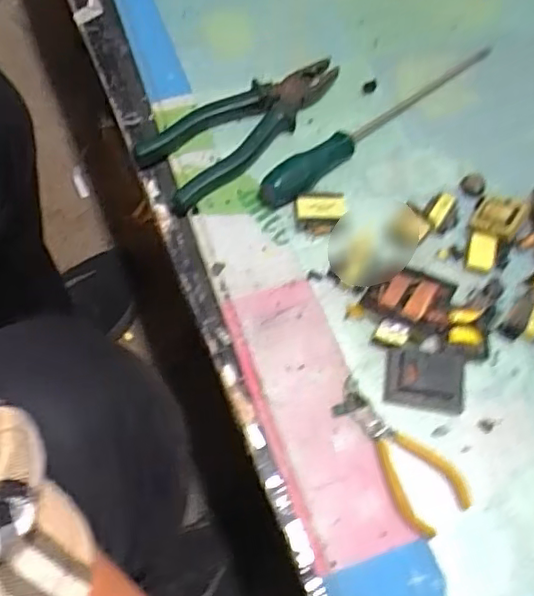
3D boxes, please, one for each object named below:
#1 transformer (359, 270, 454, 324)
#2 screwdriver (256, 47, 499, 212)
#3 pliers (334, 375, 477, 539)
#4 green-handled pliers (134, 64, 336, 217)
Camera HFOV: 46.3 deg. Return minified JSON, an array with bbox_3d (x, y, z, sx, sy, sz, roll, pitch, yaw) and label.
[{"bbox_3d":[0.107,0.002,0.478,0.060,0.025,0.037,19,65,6],"label":"transformer"},{"bbox_3d":[0.113,-0.163,0.558,0.289,0.024,0.027,-35,71,-18],"label":"screwdriver"},{"bbox_3d":[0.091,0.107,0.438,0.051,0.005,0.113,-36,71,-18],"label":"pliers"},{"bbox_3d":[-0.018,-0.152,0.546,0.193,0.022,0.068,-36,72,-18],"label":"green-handled pliers"}]

